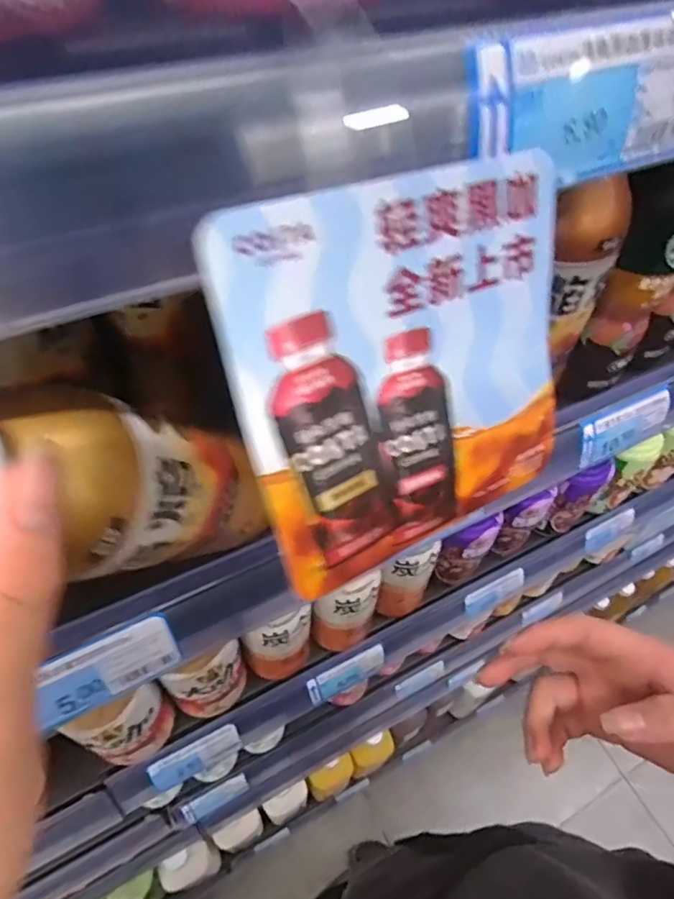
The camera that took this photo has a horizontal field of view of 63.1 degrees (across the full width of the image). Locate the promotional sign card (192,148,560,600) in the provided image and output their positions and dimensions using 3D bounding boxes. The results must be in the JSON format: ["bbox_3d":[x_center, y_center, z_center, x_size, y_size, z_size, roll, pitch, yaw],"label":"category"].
[{"bbox_3d":[0.018,-0.017,0.122,0.083,0.081,0.004,-22,27,-21],"label":"promotional sign card"}]

